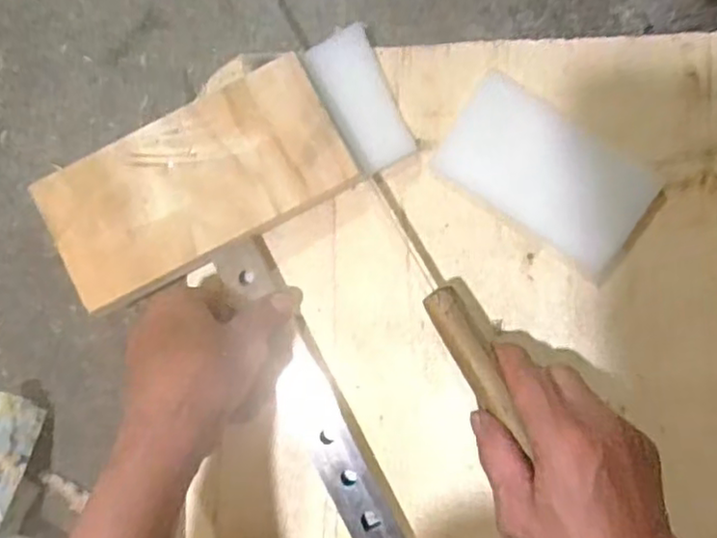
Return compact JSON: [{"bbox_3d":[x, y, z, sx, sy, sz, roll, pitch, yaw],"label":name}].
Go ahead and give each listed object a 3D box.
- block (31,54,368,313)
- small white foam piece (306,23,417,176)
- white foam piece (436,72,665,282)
[{"bbox_3d":[-0.102,-0.054,0.422,0.185,0.018,0.091,-29,84,4],"label":"block"},{"bbox_3d":[0.001,-0.109,0.435,0.042,0.017,0.090,-23,84,4],"label":"small white foam piece"},{"bbox_3d":[0.119,-0.058,0.428,0.128,0.009,0.072,35,91,7],"label":"white foam piece"}]

